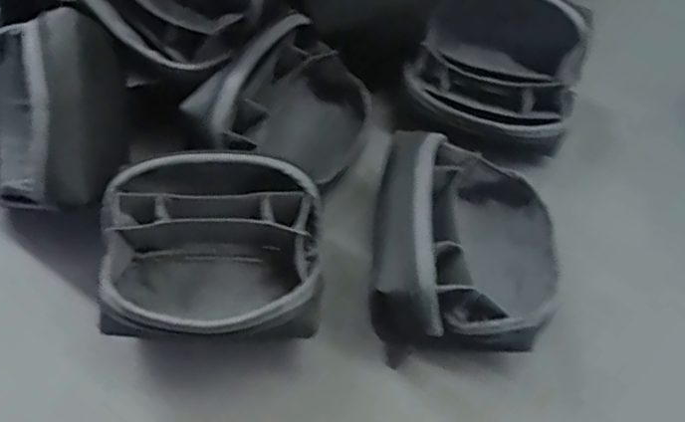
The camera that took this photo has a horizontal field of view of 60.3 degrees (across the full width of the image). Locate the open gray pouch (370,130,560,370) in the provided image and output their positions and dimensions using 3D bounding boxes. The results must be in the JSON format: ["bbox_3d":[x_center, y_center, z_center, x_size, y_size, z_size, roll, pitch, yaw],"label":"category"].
[{"bbox_3d":[0.104,0.026,0.478,0.143,0.108,0.164,8,57,5],"label":"open gray pouch"}]

